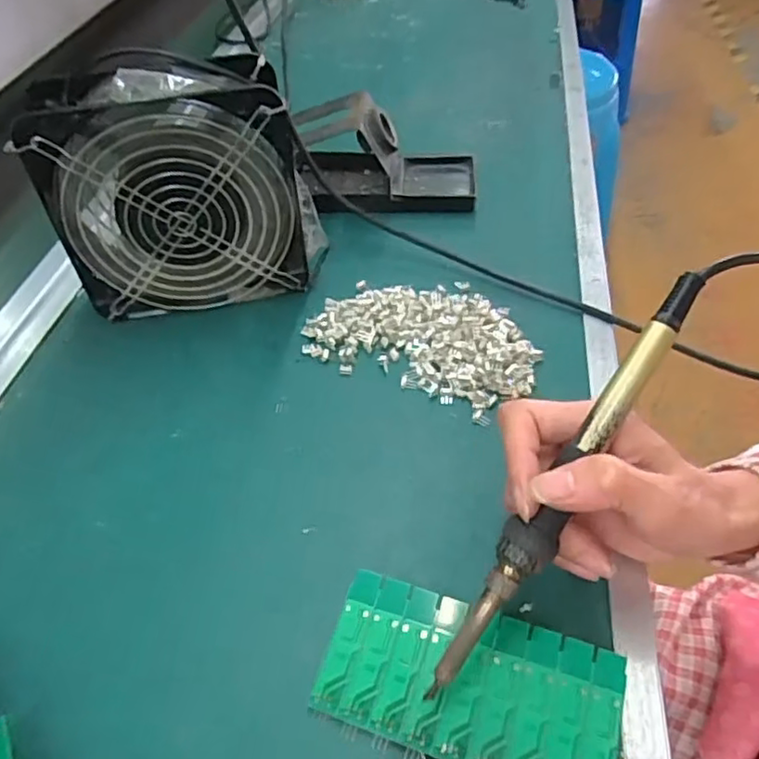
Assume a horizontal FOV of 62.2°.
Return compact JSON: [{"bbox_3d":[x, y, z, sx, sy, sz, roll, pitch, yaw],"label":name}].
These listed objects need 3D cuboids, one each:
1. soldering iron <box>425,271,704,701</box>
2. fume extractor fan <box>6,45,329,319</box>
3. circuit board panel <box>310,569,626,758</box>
[{"bbox_3d":[0.074,0.042,0.254,0.019,0.014,0.199,31,87,26],"label":"soldering iron"},{"bbox_3d":[-0.124,-0.123,0.410,0.160,0.153,0.061,-9,48,-7],"label":"fume extractor fan"},{"bbox_3d":[0.038,0.132,0.271,0.122,0.017,0.062,15,50,14],"label":"circuit board panel"}]

